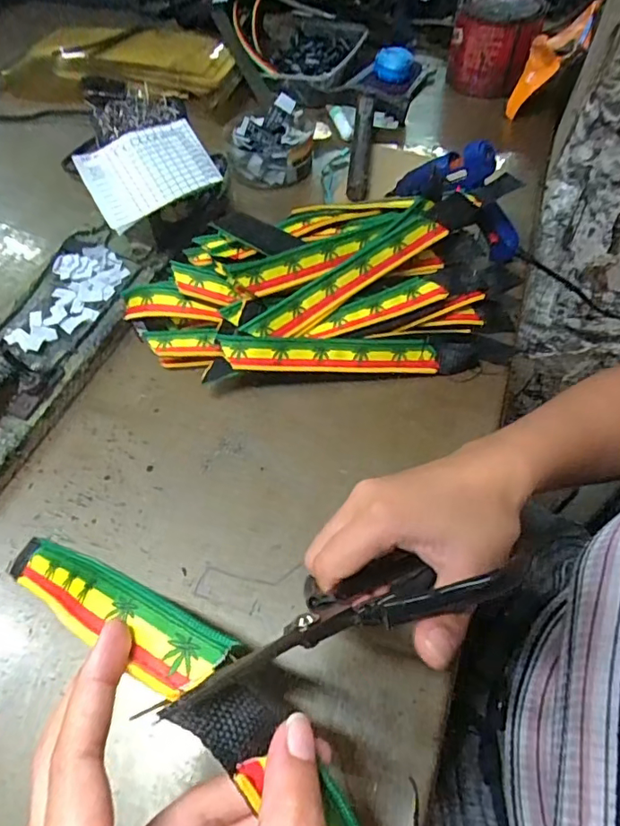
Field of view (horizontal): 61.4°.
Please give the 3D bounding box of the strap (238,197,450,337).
[{"bbox_3d":[0.029,-0.105,0.413,0.171,0.036,0.016,-36,18,-3],"label":"strap"}]

